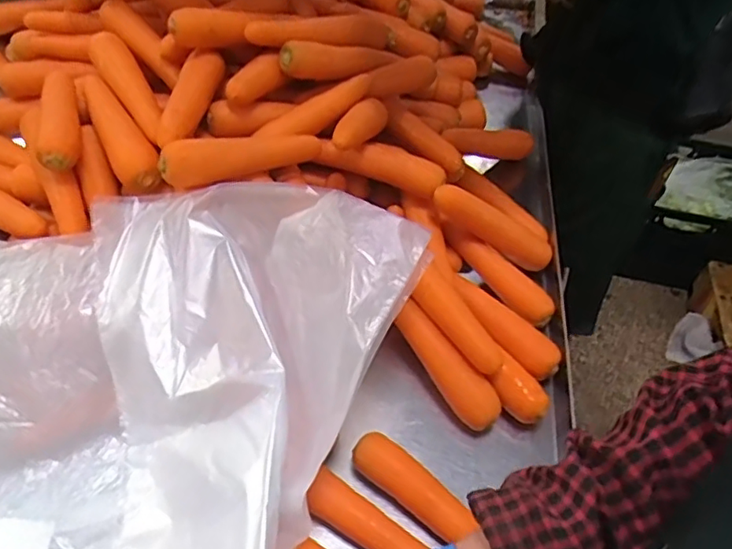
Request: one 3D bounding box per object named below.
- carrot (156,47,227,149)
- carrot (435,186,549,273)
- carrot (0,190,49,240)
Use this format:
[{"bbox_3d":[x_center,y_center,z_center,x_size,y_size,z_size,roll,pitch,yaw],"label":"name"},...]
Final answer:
[{"bbox_3d":[-0.196,-0.196,0.663,0.036,0.047,0.157,9,49,2],"label":"carrot"},{"bbox_3d":[0.149,-0.057,0.695,0.173,0.042,0.043,28,44,-21],"label":"carrot"},{"bbox_3d":[-0.423,-0.074,0.682,0.188,0.032,0.036,18,47,31],"label":"carrot"}]

